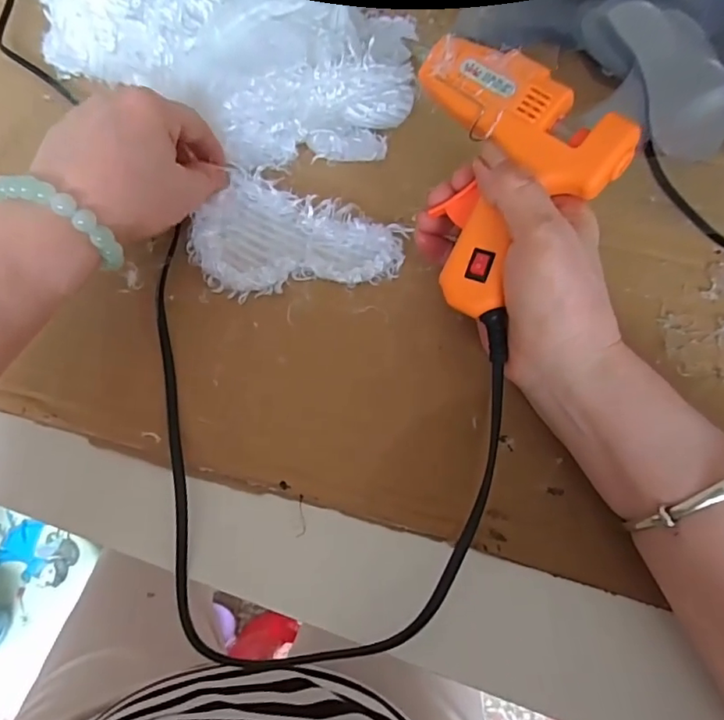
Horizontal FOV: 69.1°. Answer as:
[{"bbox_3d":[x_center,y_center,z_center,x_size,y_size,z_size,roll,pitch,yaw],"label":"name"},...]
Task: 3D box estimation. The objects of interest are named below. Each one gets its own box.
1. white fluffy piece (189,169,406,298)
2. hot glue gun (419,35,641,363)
[{"bbox_3d":[-0.041,-0.067,0.313,0.119,0.012,0.077,24,67,10],"label":"white fluffy piece"},{"bbox_3d":[0.083,-0.084,0.263,0.090,0.033,0.151,-3,88,20],"label":"hot glue gun"}]

